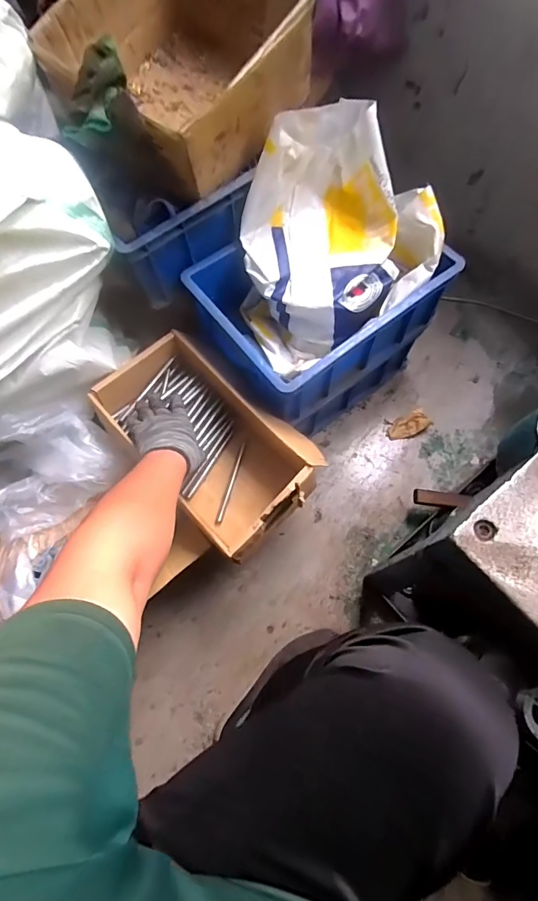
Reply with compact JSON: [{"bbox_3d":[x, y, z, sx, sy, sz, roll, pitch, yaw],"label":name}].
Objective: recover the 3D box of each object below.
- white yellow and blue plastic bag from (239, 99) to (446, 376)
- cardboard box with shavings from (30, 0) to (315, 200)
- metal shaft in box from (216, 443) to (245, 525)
[{"bbox_3d":[0.100,-0.355,0.755,0.324,0.243,0.276,-26,71,-9],"label":"white yellow and blue plastic bag"},{"bbox_3d":[-0.132,-0.584,0.669,0.292,0.161,0.298,35,73,13],"label":"cardboard box with shavings"},{"bbox_3d":[-0.067,0.058,0.787,0.011,0.011,0.149,14,70,6],"label":"metal shaft in box"}]

